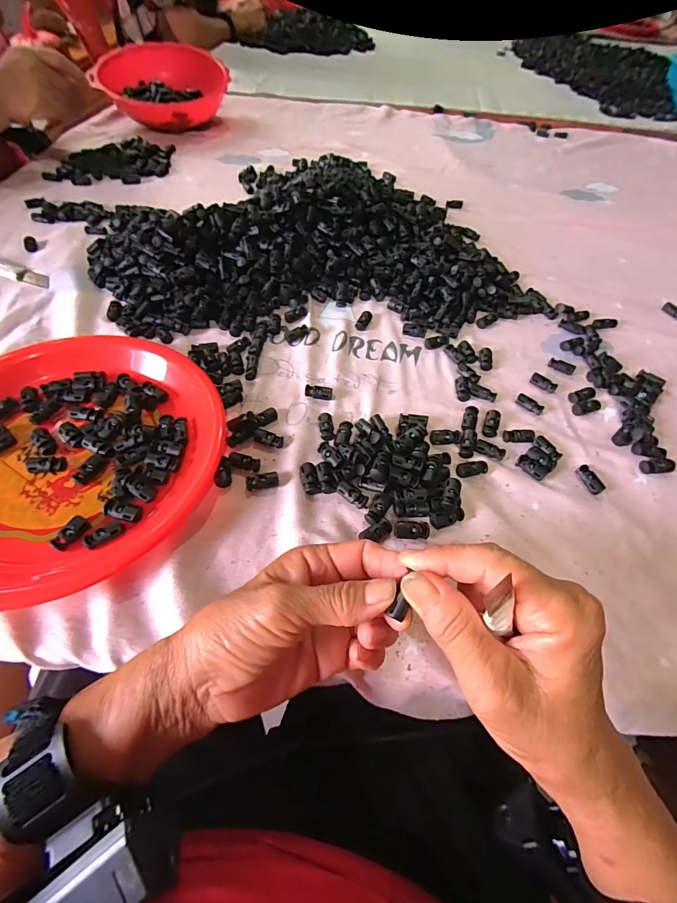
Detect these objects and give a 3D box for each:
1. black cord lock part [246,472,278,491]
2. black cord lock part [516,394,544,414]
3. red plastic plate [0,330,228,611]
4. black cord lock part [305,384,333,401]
[{"bbox_3d":[-0.065,0.025,0.341,0.027,0.008,0.012,-9,58,-9],"label":"black cord lock part"},{"bbox_3d":[0.198,-0.049,0.412,0.028,0.007,0.012,39,63,20],"label":"black cord lock part"},{"bbox_3d":[-0.245,-0.018,0.345,0.251,0.034,0.278,-39,67,-24],"label":"red plastic plate"},{"bbox_3d":[-0.020,-0.060,0.404,0.027,0.010,0.013,10,57,3],"label":"black cord lock part"}]

